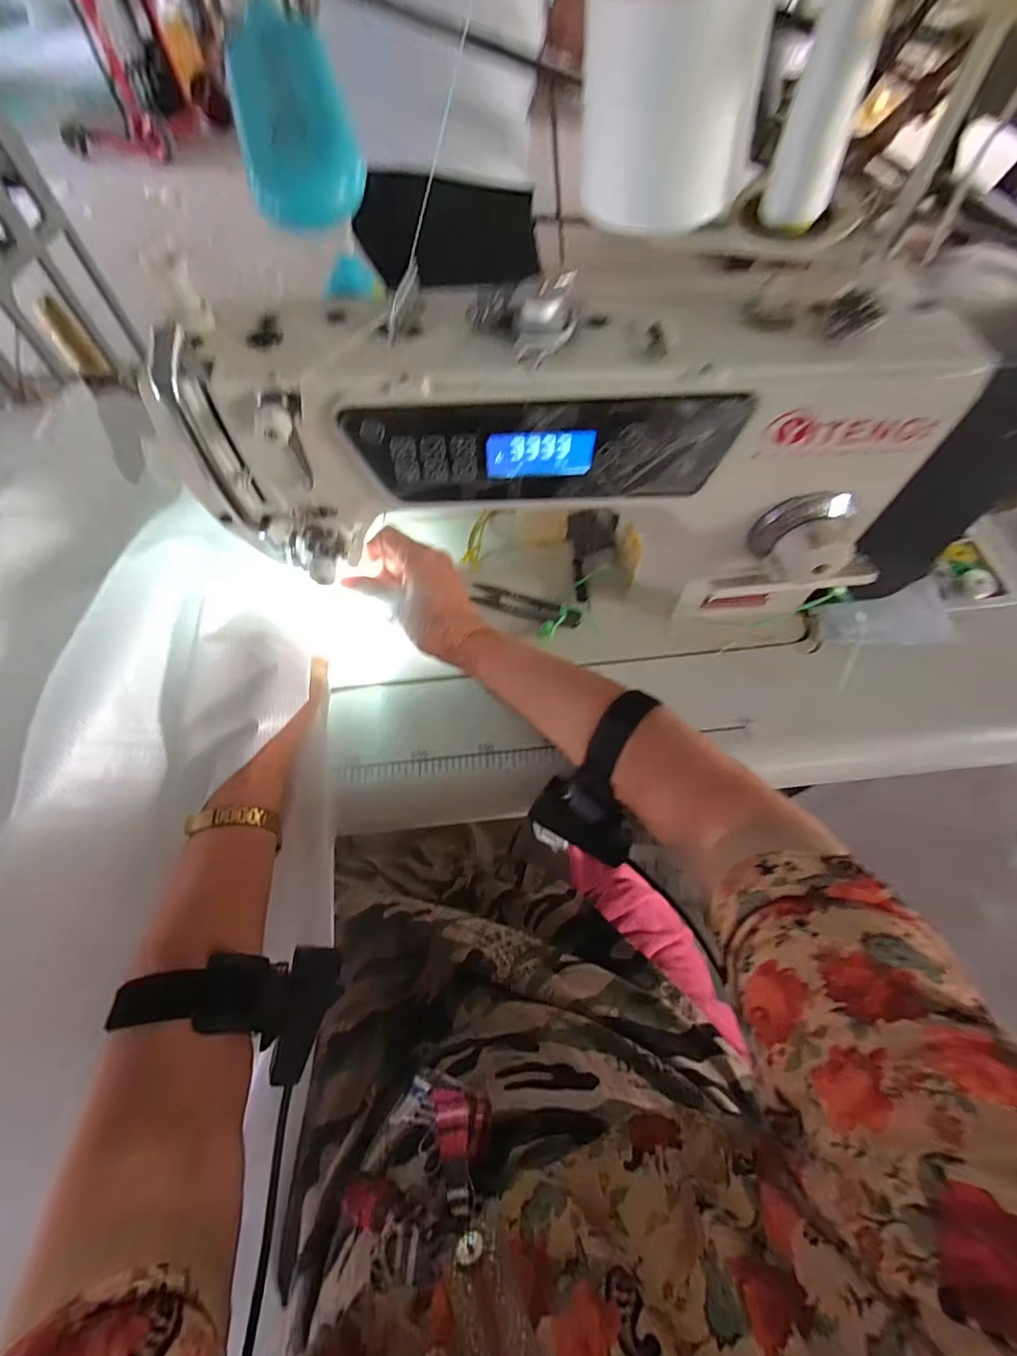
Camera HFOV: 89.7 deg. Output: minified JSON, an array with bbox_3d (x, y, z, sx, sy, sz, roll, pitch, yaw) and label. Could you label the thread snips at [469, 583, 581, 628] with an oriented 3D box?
[{"bbox_3d":[0.015,-0.063,0.437,0.096,0.009,0.023,18,64,10],"label":"thread snips"}]

